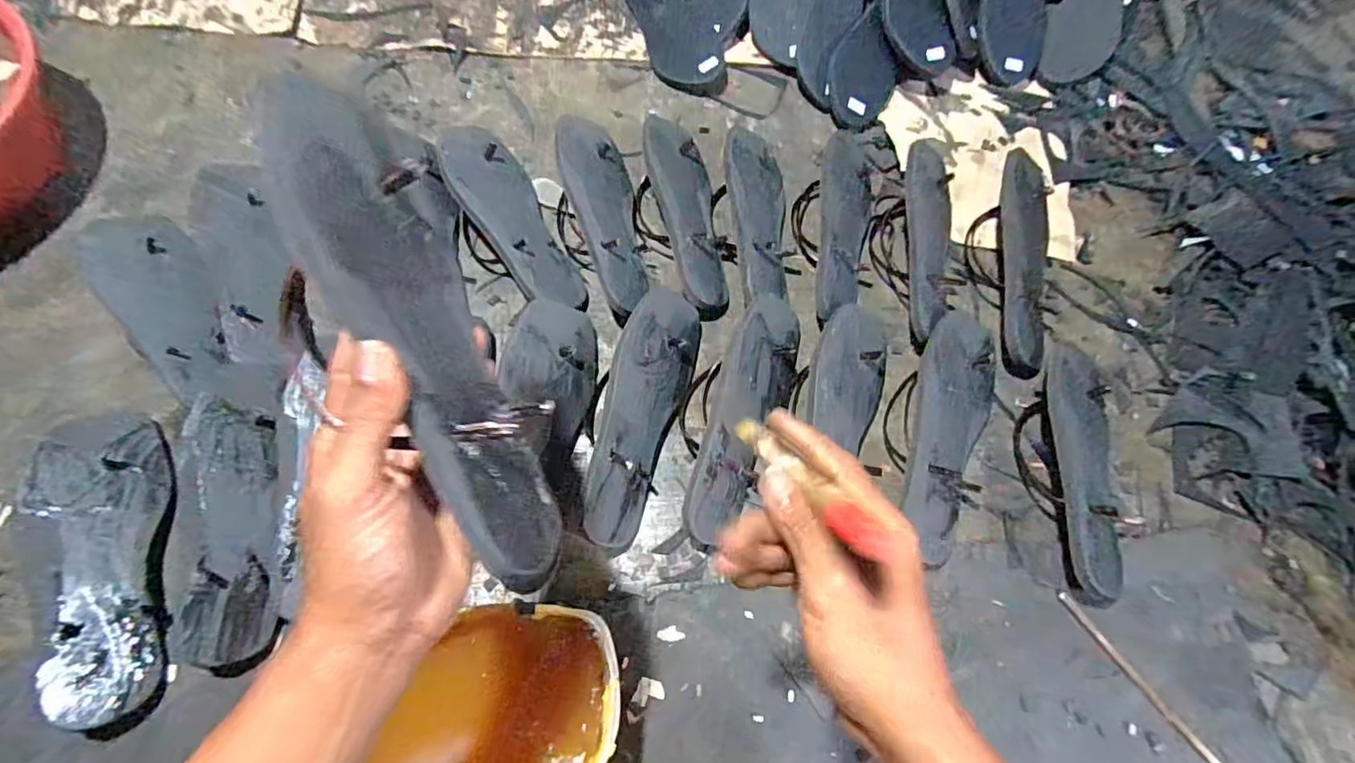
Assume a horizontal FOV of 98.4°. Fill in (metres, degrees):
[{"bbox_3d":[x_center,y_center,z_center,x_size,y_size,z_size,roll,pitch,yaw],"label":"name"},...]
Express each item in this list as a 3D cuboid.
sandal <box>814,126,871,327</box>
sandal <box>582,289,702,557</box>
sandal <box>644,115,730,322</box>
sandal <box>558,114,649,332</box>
[{"bbox_3d":[0.187,-0.174,0.667,0.081,0.030,0.247,19,68,-32],"label":"sandal"},{"bbox_3d":[-0.040,0.031,0.569,0.036,0.092,0.258,-3,61,45],"label":"sandal"},{"bbox_3d":[0.008,-0.187,0.658,0.080,0.032,0.238,0,70,-33],"label":"sandal"},{"bbox_3d":[-0.076,-0.173,0.655,0.098,0.044,0.250,-2,69,-41],"label":"sandal"}]

